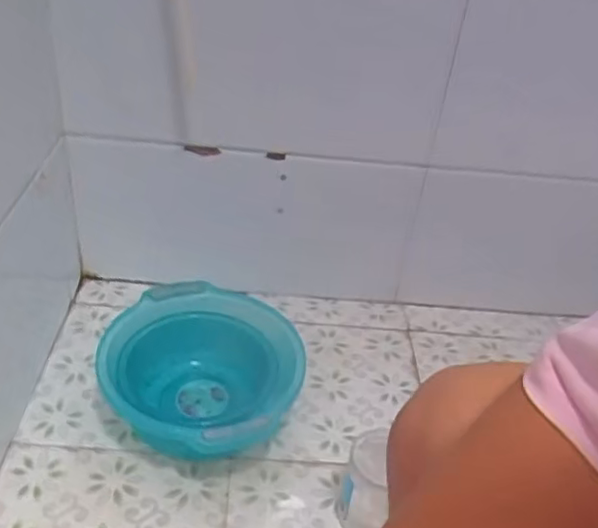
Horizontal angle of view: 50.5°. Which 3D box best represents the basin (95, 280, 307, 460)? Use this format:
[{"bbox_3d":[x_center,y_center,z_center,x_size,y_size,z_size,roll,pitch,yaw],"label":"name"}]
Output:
[{"bbox_3d":[-0.154,0.163,0.951,0.289,0.112,0.301,5,34,-3],"label":"basin"}]

